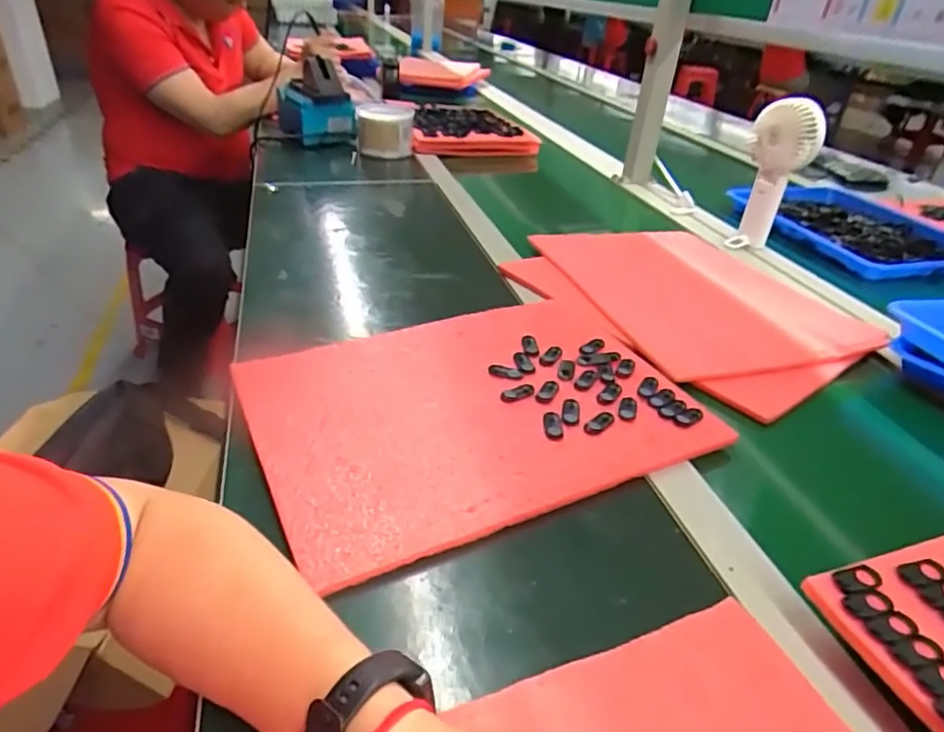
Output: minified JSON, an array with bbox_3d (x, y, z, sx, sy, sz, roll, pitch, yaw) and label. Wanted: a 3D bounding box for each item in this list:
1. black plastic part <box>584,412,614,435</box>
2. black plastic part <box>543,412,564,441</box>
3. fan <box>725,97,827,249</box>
[{"bbox_3d":[0.102,0.044,0.487,0.014,0.004,0.034,28,39,32],"label":"black plastic part"},{"bbox_3d":[0.064,0.047,0.480,0.014,0.004,0.030,3,32,-2],"label":"black plastic part"},{"bbox_3d":[0.421,-0.254,0.862,0.088,0.216,0.045,19,35,22],"label":"fan"}]

